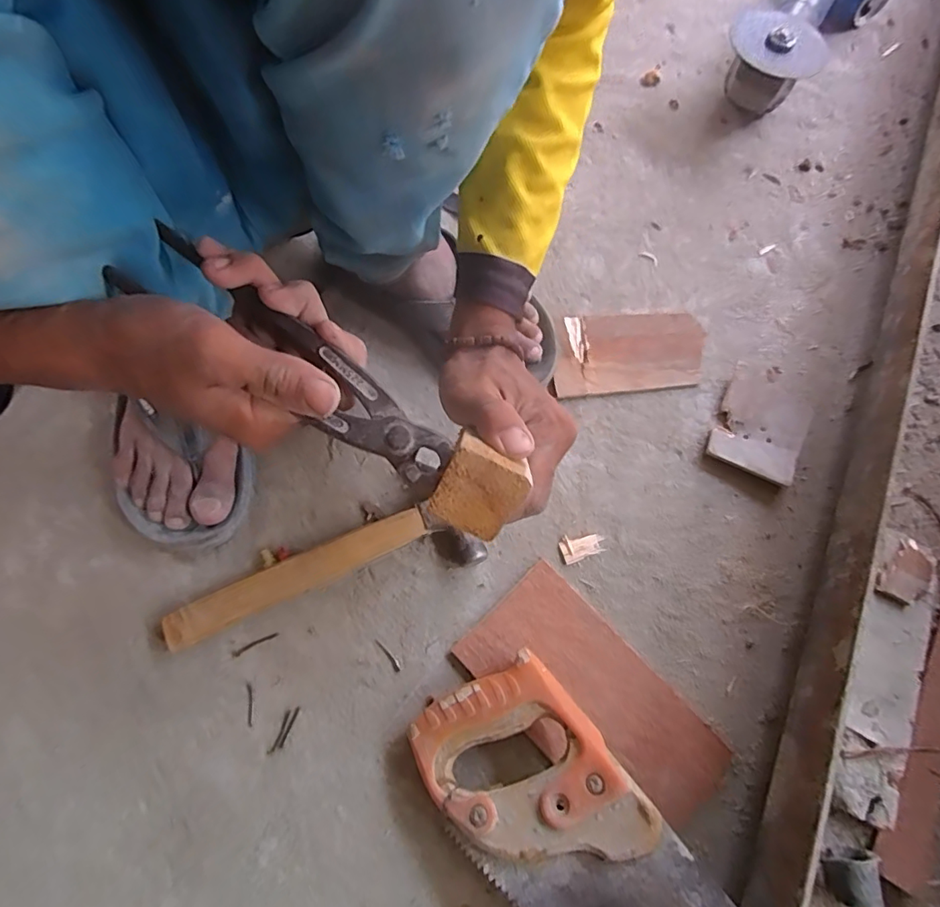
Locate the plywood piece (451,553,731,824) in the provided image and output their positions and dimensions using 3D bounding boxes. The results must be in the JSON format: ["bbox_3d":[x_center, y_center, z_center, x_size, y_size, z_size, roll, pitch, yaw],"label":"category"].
[{"bbox_3d":[0.091,0.187,0.394,0.098,0.007,0.197,-42,75,-15],"label":"plywood piece"}]

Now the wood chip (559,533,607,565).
[{"bbox_3d":[0.094,0.077,0.437,0.037,0.004,0.022,-19,71,-8],"label":"wood chip"}]

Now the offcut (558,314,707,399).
[{"bbox_3d":[0.152,-0.099,0.499,0.145,0.009,0.083,-4,69,-3],"label":"offcut"}]

